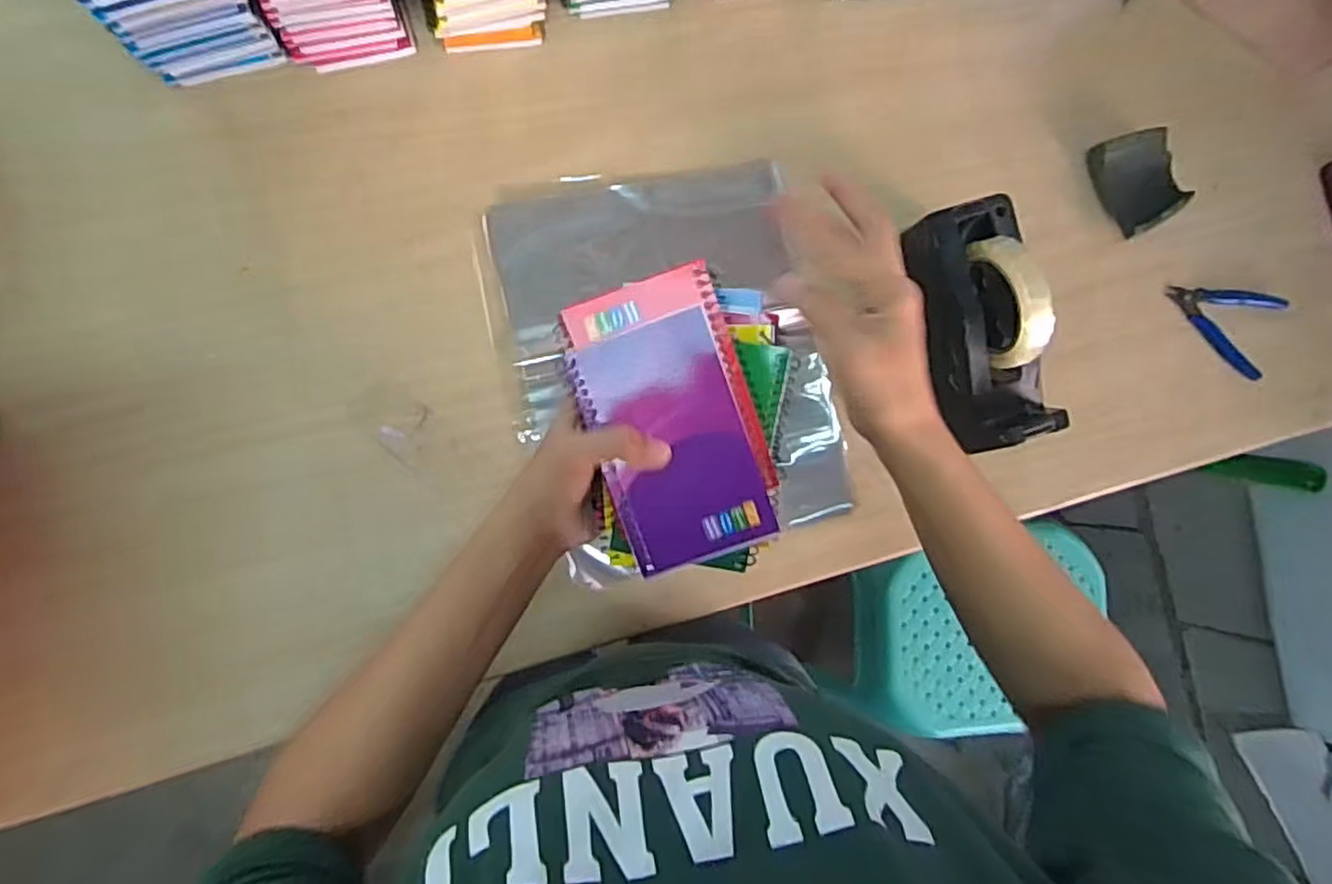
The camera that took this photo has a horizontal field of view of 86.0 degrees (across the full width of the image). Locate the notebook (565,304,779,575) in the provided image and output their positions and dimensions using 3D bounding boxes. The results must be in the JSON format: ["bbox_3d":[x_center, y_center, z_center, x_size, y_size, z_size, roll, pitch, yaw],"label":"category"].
[{"bbox_3d":[0.004,0.002,0.385,0.080,0.004,0.128,-19,98,6],"label":"notebook"}]

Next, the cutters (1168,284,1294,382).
[{"bbox_3d":[0.538,-0.107,0.692,0.115,0.021,0.085,5,87,-9],"label":"cutters"}]

